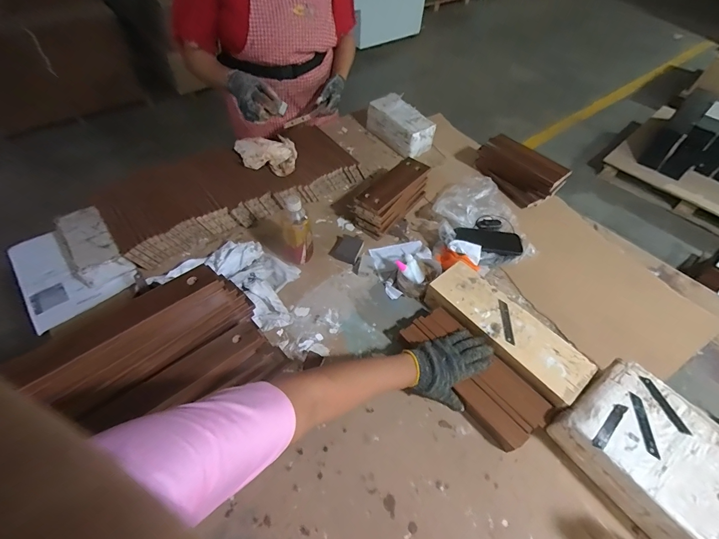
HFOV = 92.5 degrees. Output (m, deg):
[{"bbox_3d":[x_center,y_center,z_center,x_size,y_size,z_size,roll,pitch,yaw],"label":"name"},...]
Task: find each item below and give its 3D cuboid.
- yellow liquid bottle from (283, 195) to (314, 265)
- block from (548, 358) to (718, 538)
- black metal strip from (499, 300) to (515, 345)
[{"bbox_3d":[-0.144,-0.084,0.786,0.067,0.174,0.052,-14,56,-12],"label":"yellow liquid bottle"},{"bbox_3d":[0.495,0.313,0.581,0.203,0.097,0.264,-33,61,-23],"label":"block"},{"bbox_3d":[0.299,0.105,0.700,0.017,0.004,0.097,6,54,3],"label":"black metal strip"}]

